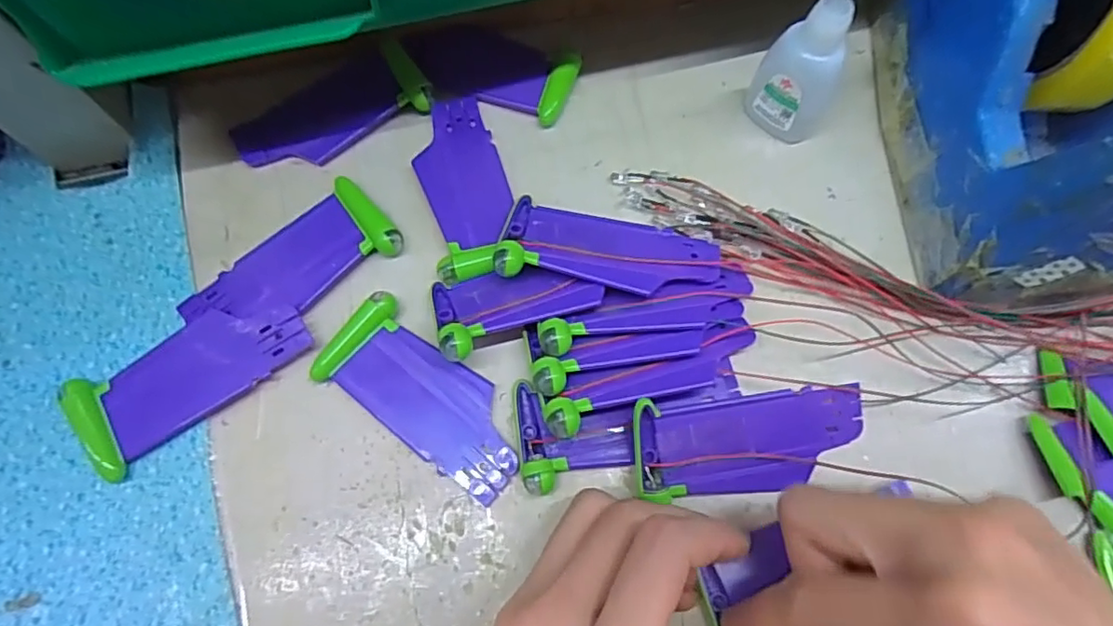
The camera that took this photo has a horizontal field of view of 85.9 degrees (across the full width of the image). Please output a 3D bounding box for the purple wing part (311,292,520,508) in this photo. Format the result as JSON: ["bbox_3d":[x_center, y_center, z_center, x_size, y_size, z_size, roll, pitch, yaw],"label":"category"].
[{"bbox_3d":[-0.051,0.033,0.237,0.088,0.010,0.039,35,75,11],"label":"purple wing part"}]

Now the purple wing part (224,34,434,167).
[{"bbox_3d":[-0.106,-0.094,0.279,0.087,0.011,0.039,-29,73,-9],"label":"purple wing part"}]

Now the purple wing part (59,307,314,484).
[{"bbox_3d":[-0.146,0.023,0.238,0.088,0.010,0.040,-37,75,-12],"label":"purple wing part"}]

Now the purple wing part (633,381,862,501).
[{"bbox_3d":[0.074,0.049,0.229,0.089,0.010,0.036,-6,90,-6],"label":"purple wing part"}]

